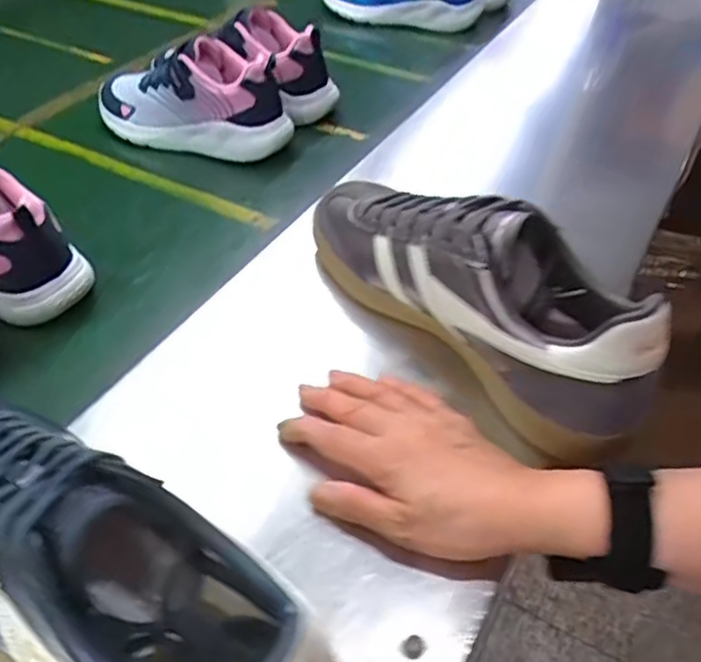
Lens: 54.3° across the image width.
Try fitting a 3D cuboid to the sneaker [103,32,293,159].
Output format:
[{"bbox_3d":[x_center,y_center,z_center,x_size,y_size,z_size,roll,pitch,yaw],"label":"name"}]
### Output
[{"bbox_3d":[-0.169,-0.243,0.701,0.213,0.097,0.079,16,46,16],"label":"sneaker"}]

